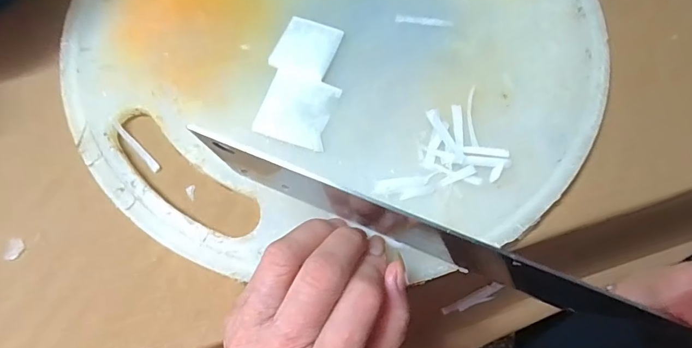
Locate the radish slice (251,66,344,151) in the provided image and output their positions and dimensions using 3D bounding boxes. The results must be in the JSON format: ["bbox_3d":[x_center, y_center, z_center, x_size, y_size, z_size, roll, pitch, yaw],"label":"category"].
[{"bbox_3d":[-0.029,-0.040,0.251,0.042,0.004,0.046,16,71,6],"label":"radish slice"}]

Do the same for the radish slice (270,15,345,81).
[{"bbox_3d":[-0.026,-0.081,0.265,0.036,0.004,0.043,19,72,7],"label":"radish slice"}]

